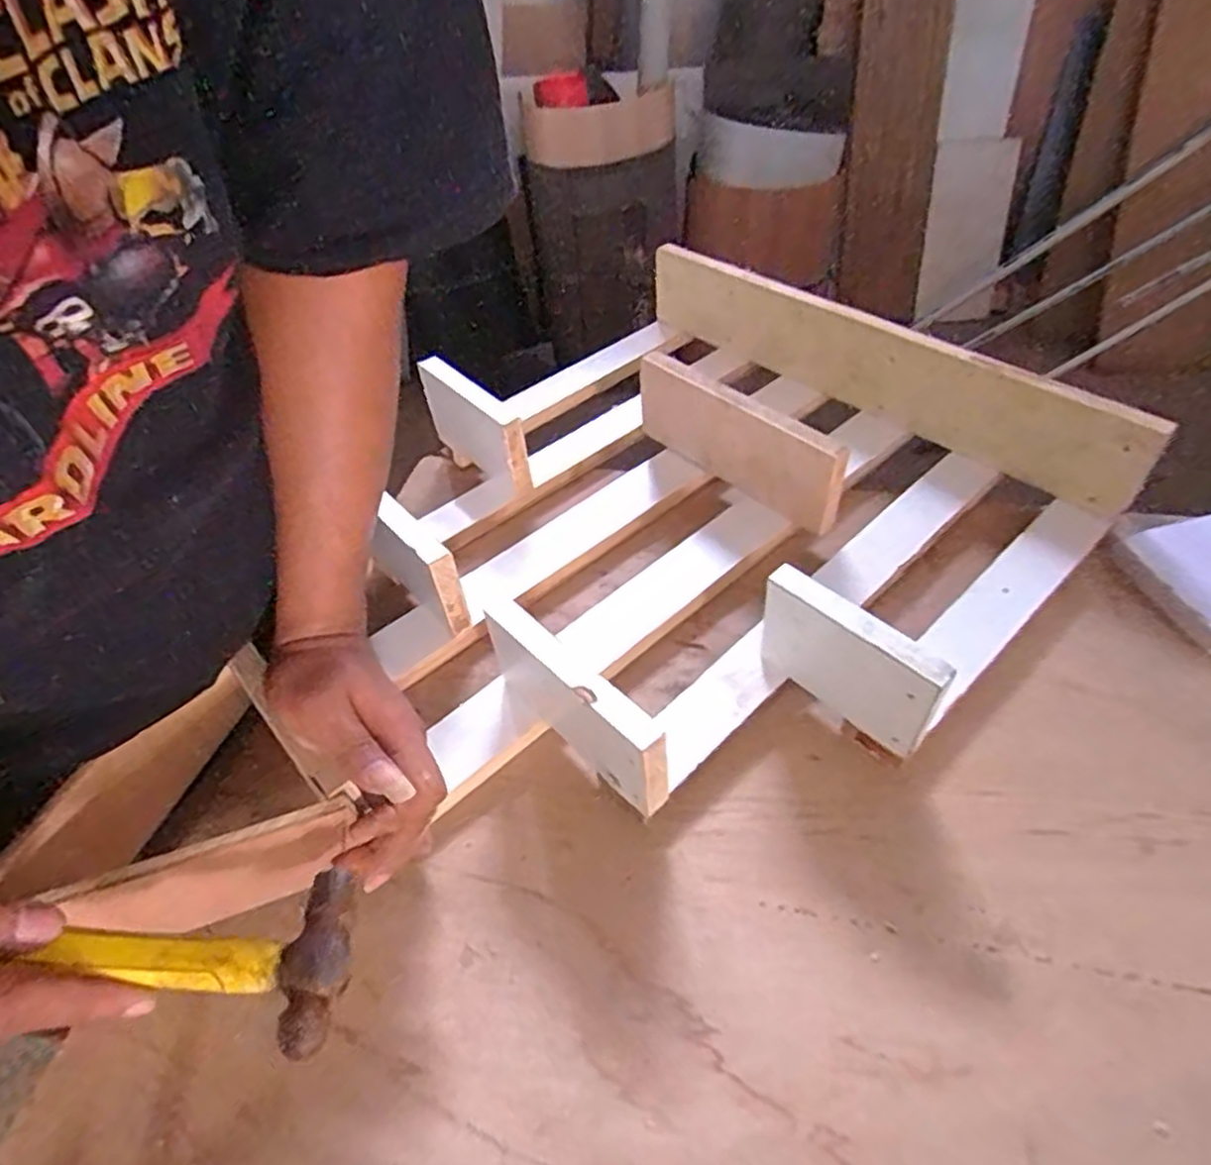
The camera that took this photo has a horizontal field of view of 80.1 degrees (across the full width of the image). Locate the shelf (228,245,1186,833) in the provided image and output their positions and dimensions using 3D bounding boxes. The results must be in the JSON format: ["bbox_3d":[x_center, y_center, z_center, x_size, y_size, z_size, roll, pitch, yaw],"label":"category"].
[{"bbox_3d":[0.029,-0.044,0.549,0.554,0.110,0.475,-36,53,-25],"label":"shelf"}]

